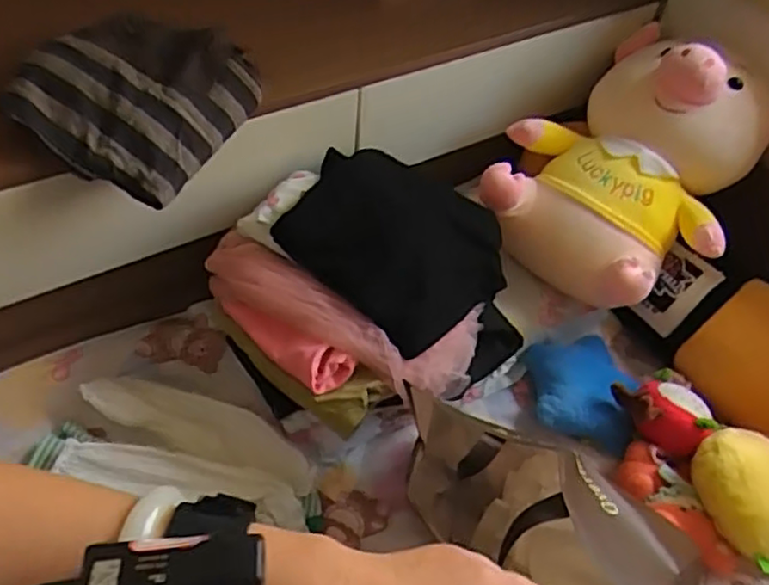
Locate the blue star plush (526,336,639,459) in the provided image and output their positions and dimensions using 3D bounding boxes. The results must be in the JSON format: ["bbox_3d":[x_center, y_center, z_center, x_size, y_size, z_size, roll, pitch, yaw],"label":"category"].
[{"bbox_3d":[0.287,0.134,1.015,0.154,0.055,0.189,12,51,4],"label":"blue star plush"}]

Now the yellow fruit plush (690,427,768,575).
[{"bbox_3d":[0.462,0.255,0.862,0.123,0.094,0.175,-5,52,-10],"label":"yellow fruit plush"}]

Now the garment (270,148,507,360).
[{"bbox_3d":[0.016,-0.074,0.891,0.263,0.103,0.244,30,54,17],"label":"garment"}]

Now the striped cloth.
[{"bbox_3d":[-0.293,-0.229,0.808,0.222,0.072,0.237,20,52,10],"label":"striped cloth"}]

